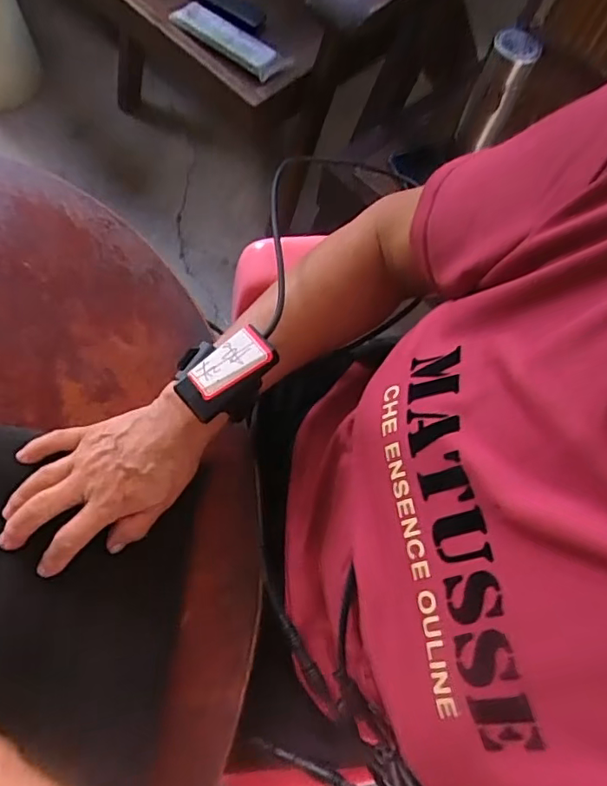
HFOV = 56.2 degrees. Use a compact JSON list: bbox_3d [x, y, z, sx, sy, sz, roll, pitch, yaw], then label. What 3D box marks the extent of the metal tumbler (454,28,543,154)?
[{"bbox_3d":[0.242,-0.376,0.718,0.054,0.133,0.054,0,71,-1],"label":"metal tumbler"}]

